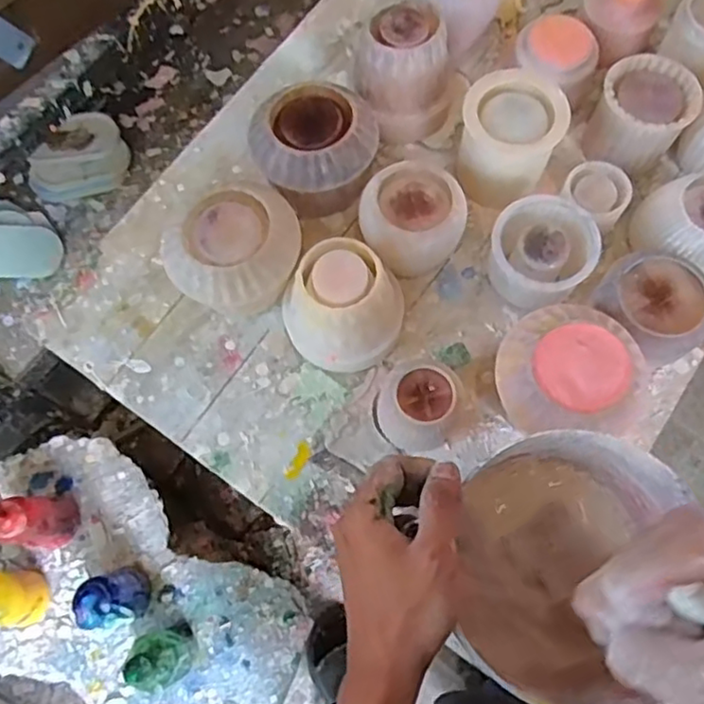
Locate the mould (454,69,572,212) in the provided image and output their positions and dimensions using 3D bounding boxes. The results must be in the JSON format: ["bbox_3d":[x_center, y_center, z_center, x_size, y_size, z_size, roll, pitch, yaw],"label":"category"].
[{"bbox_3d":[0.159,-0.215,0.675,0.097,0.105,0.091,0,71,1],"label":"mould"}]

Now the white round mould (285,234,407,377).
[{"bbox_3d":[-0.007,-0.043,0.617,0.100,0.107,0.095,0,71,1],"label":"white round mould"}]

